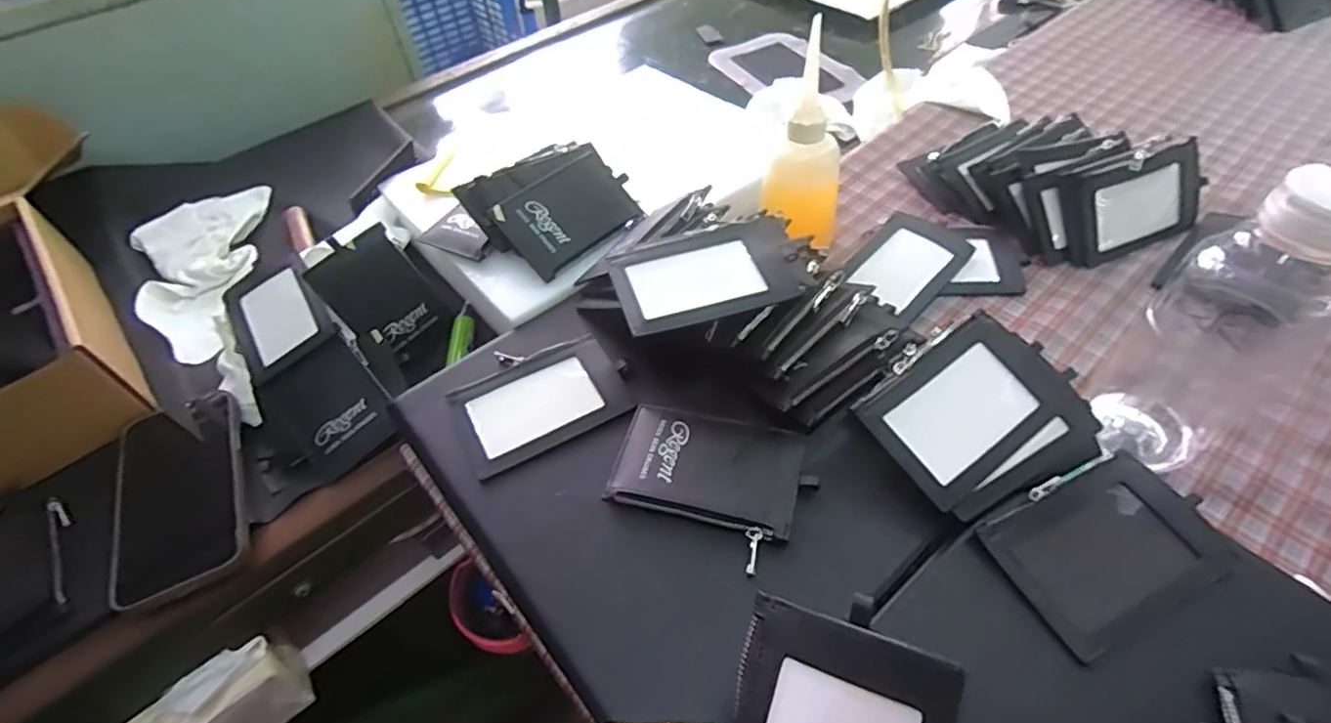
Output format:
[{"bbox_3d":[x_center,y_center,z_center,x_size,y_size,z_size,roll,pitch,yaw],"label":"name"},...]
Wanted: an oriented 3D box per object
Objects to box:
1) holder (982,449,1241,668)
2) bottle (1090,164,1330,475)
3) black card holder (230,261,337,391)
[{"bbox_3d":[0.235,0.097,0.331,0.110,0.011,0.075,-23,52,-13],"label":"holder"},{"bbox_3d":[0.307,-0.023,0.333,0.073,0.182,0.066,-33,55,-21],"label":"bottle"},{"bbox_3d":[-0.318,-0.036,0.507,0.079,0.013,0.096,-37,64,1],"label":"black card holder"}]

